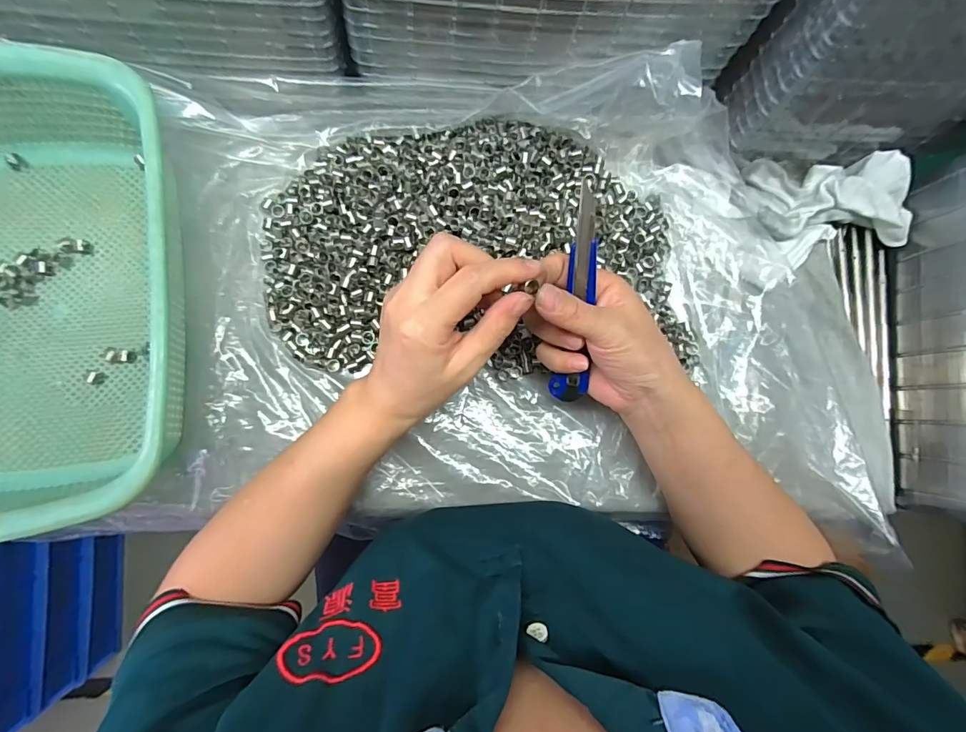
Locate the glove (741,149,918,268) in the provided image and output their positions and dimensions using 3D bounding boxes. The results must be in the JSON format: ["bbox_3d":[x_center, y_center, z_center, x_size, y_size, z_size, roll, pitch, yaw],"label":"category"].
[{"bbox_3d":[0.294,-0.134,0.378,0.133,0.042,0.086,-2,85,-6],"label":"glove"}]

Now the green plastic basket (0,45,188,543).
[{"bbox_3d":[-0.315,-0.046,0.297,0.223,0.076,0.294,-5,85,-6],"label":"green plastic basket"}]

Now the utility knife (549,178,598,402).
[{"bbox_3d":[0.060,-0.037,0.282,0.021,0.014,0.144,-3,123,-6],"label":"utility knife"}]

